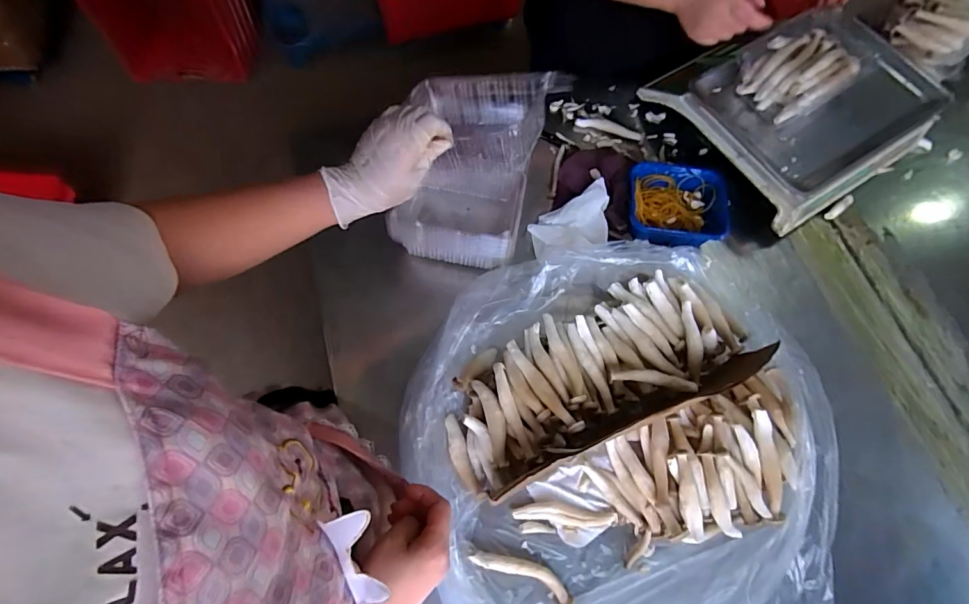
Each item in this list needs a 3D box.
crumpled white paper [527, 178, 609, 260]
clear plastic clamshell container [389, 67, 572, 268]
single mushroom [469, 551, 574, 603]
[{"bbox_3d":[0.132,-0.116,0.687,0.124,0.050,0.074,-22,70,-10],"label":"crumpled white paper"},{"bbox_3d":[-0.023,-0.162,0.587,0.169,0.205,0.157,11,69,4],"label":"clear plastic clamshell container"},{"bbox_3d":[0.045,0.308,0.525,0.121,0.018,0.030,25,70,9],"label":"single mushroom"}]

